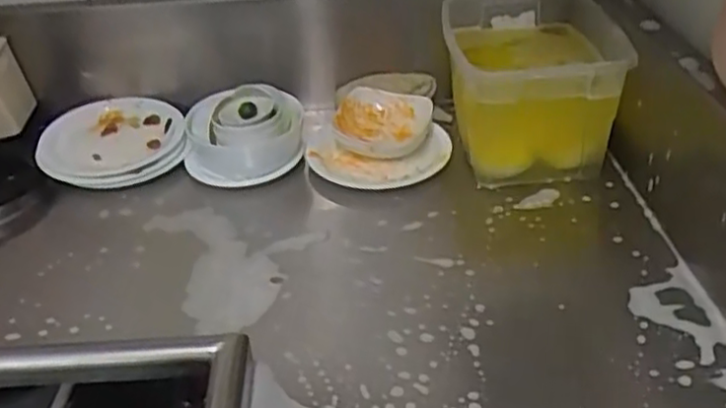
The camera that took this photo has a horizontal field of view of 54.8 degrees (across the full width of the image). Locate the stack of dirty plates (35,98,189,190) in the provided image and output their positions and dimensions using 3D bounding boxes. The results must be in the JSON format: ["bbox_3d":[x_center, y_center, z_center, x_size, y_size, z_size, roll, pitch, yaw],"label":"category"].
[{"bbox_3d":[-0.424,-0.106,1.195,0.236,0.027,0.213,-9,47,-13],"label":"stack of dirty plates"}]

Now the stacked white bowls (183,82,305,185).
[{"bbox_3d":[-0.189,-0.120,1.148,0.155,0.109,0.155,-3,33,2],"label":"stacked white bowls"}]

